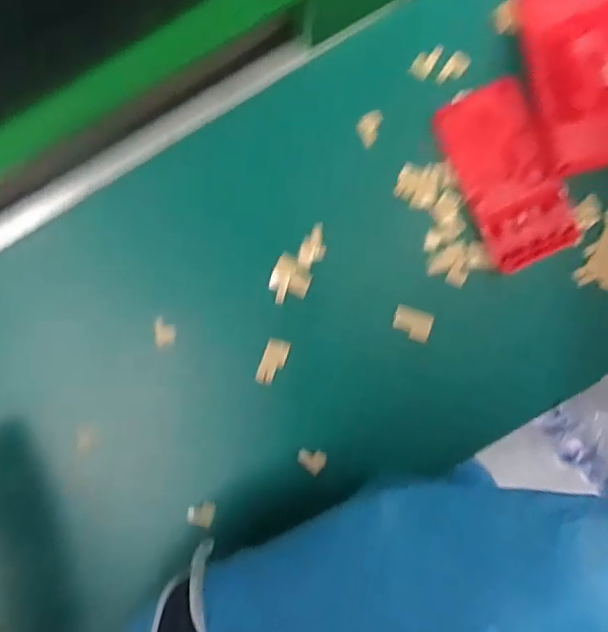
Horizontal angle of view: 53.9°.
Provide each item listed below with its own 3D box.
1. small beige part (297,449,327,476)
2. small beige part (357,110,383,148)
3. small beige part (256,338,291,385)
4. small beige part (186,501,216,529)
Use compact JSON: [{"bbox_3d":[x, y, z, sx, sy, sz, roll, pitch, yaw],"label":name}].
[{"bbox_3d":[0.006,0.105,0.441,0.020,0.004,0.017,39,92,-4],"label":"small beige part"},{"bbox_3d":[0.045,-0.132,0.418,0.015,0.007,0.024,16,93,-3],"label":"small beige part"},{"bbox_3d":[-0.022,0.033,0.432,0.016,0.004,0.033,19,93,-3],"label":"small beige part"},{"bbox_3d":[-0.076,0.146,0.441,0.020,0.005,0.018,12,94,-2],"label":"small beige part"}]

